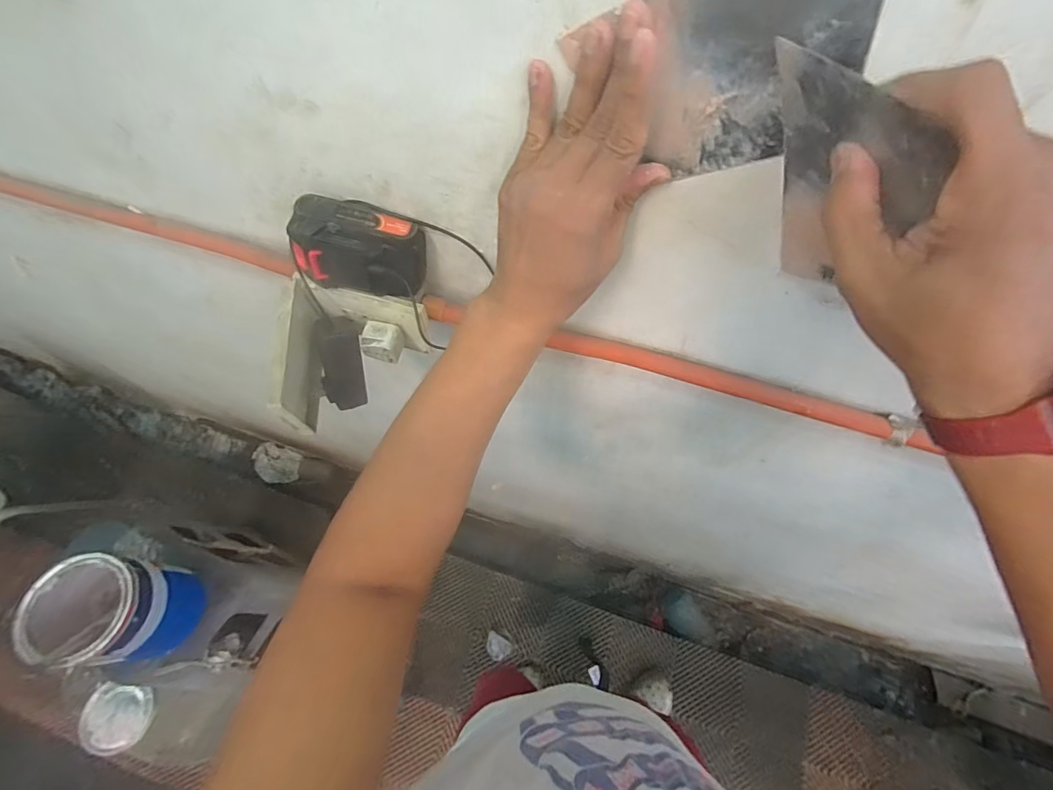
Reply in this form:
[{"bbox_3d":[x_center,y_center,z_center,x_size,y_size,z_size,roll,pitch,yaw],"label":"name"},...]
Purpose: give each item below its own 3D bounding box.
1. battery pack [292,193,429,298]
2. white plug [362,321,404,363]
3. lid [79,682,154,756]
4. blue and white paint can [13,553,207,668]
[{"bbox_3d":[-0.154,-0.134,0.419,0.116,0.069,0.054,8,64,3],"label":"battery pack"},{"bbox_3d":[-0.145,-0.054,0.462,0.034,0.029,0.031,10,64,4],"label":"white plug"},{"bbox_3d":[-0.950,0.750,1.050,0.136,0.029,0.143,3,75,-12],"label":"lid"},{"bbox_3d":[-0.726,0.383,0.817,0.167,0.224,0.160,10,64,4],"label":"blue and white paint can"}]

